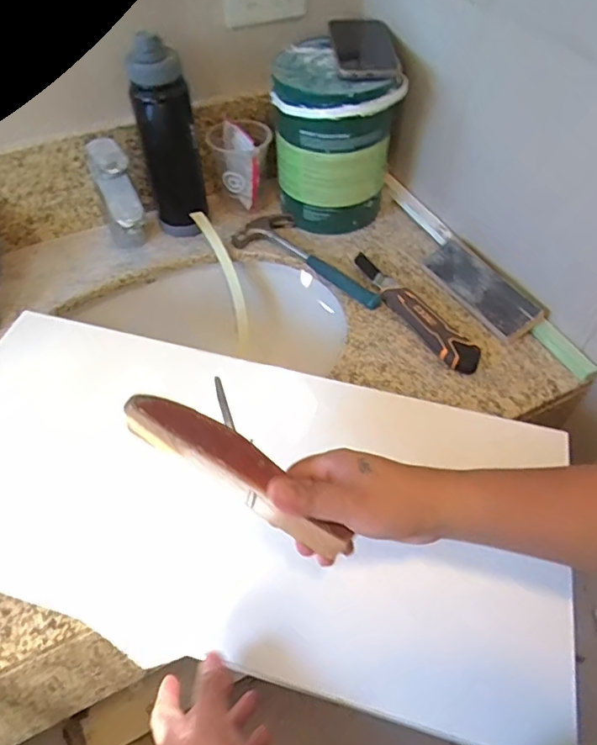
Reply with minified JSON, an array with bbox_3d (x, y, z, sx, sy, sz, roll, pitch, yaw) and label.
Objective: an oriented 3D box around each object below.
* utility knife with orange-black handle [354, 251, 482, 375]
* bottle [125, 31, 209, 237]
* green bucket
[{"bbox_3d":[0.154,-0.090,0.712,0.049,0.026,0.248,-25,56,-18],"label":"utility knife with orange-black handle"},{"bbox_3d":[-0.176,-0.310,0.745,0.082,0.267,0.076,-12,53,-9],"label":"bottle"},{"bbox_3d":[0.057,-0.347,0.798,0.174,0.214,0.164,3,52,3],"label":"green bucket"}]

